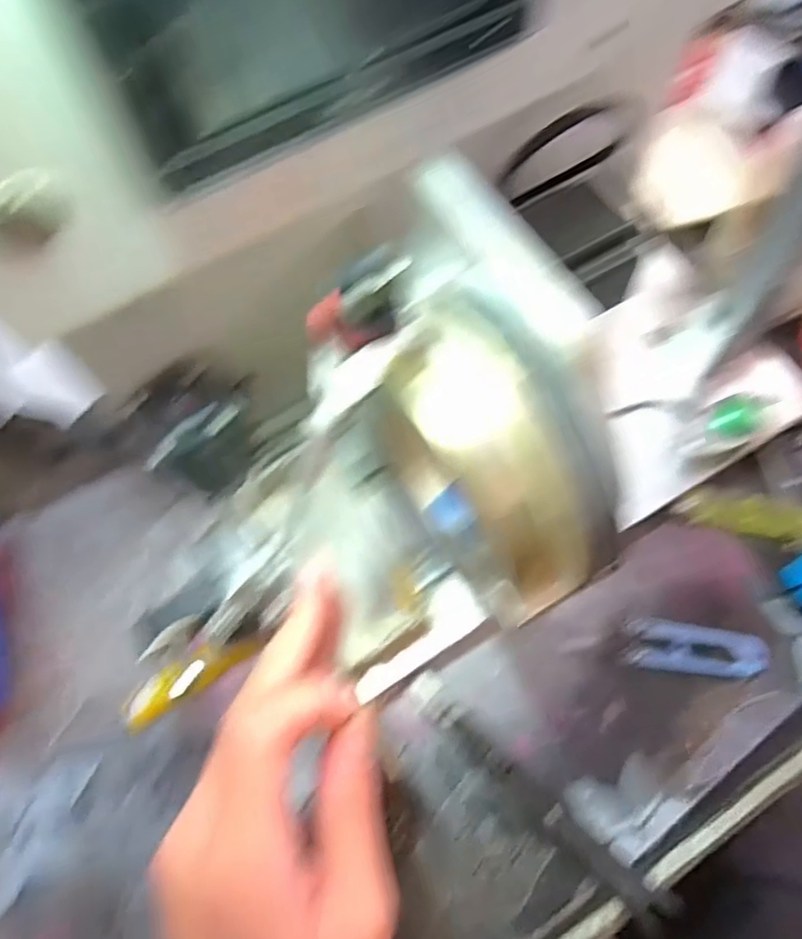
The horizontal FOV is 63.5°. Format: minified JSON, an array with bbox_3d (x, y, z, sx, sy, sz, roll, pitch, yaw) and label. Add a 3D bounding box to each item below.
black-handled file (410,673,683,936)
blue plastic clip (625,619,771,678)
[{"bbox_3d":[0.067,0.163,0.326,0.156,0.009,0.018,39,75,17],"label":"black-handled file"},{"bbox_3d":[0.160,0.097,0.349,0.071,0.006,0.025,7,68,6],"label":"blue plastic clip"}]

